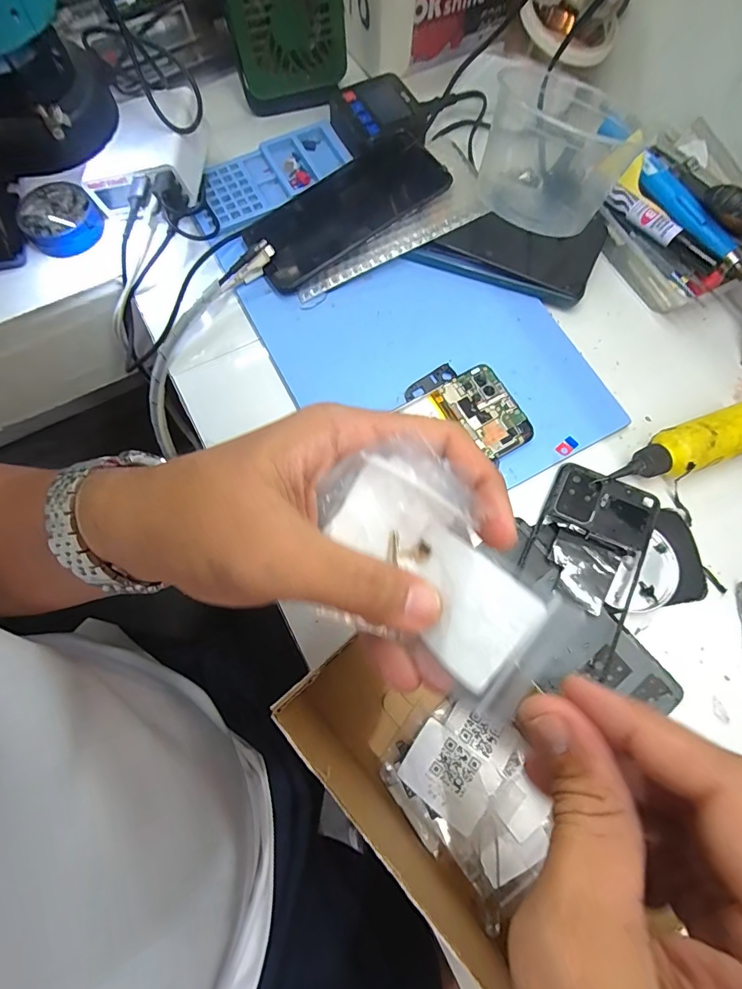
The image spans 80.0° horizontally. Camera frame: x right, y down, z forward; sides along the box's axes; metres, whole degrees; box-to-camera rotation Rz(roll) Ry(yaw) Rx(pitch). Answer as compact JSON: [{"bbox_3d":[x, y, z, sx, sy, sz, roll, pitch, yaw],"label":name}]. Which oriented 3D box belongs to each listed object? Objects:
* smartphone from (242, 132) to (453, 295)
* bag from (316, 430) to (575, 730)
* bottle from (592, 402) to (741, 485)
[{"bbox_3d":[-0.020,-0.236,0.363,0.168,0.010,0.074,-32,73,1],"label":"smartphone"},{"bbox_3d":[0.020,0.033,0.162,0.062,0.025,0.099,-35,85,-11],"label":"bag"},{"bbox_3d":[0.229,-0.032,0.326,0.126,0.035,0.035,-18,74,-6],"label":"bottle"}]

